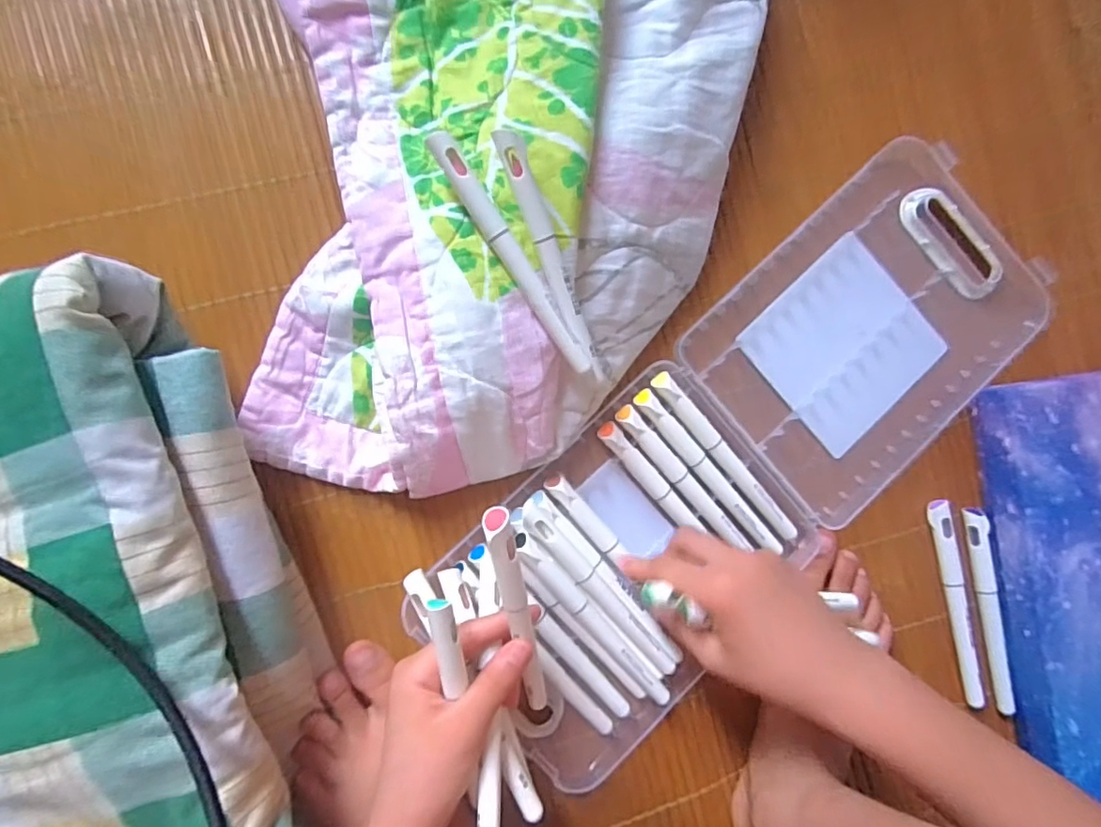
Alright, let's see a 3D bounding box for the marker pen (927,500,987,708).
[{"bbox_3d":[0.259,0.120,0.363,0.013,0.007,0.128,-12,89,28],"label":"marker pen"}]

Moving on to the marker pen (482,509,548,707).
[{"bbox_3d":[-0.015,0.099,0.275,0.012,0.011,0.130,-11,121,-5],"label":"marker pen"}]

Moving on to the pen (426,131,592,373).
[{"bbox_3d":[-0.018,-0.075,0.279,0.011,0.008,0.128,-35,104,-5],"label":"pen"}]

